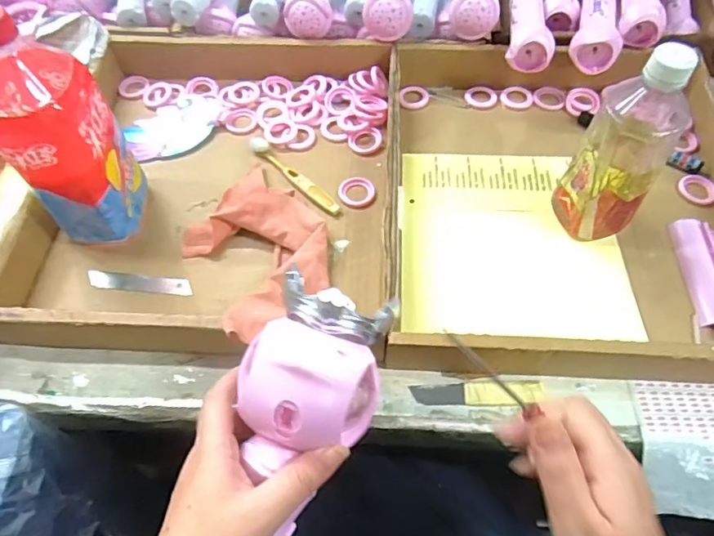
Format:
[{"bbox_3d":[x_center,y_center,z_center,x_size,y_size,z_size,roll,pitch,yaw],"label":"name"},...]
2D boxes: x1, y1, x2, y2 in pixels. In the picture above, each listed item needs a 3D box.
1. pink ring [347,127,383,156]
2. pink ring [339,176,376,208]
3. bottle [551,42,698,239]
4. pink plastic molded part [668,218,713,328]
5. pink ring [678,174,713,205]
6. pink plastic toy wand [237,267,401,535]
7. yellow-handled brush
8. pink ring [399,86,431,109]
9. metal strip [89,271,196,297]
[{"bbox_3d":[0.009,-0.142,0.590,0.039,0.005,0.038,-1,59,1],"label":"pink ring"},{"bbox_3d":[0.000,-0.079,0.553,0.038,0.006,0.037,-1,59,1],"label":"pink ring"},{"bbox_3d":[0.234,-0.103,0.458,0.071,0.186,0.079,33,65,19],"label":"bottle"},{"bbox_3d":[0.323,0.005,0.490,0.026,0.014,0.124,1,59,2],"label":"pink plastic molded part"},{"bbox_3d":[0.356,-0.083,0.547,0.035,0.004,0.039,-6,59,-2],"label":"pink ring"},{"bbox_3d":[-0.055,0.162,0.308,0.074,0.054,0.309,17,89,11],"label":"pink plastic toy wand"},{"bbox_3d":[-0.068,-0.100,0.566,0.018,0.011,0.138,-39,65,-20],"label":"yellow-handled brush"},{"bbox_3d":[0.070,-0.206,0.635,0.037,0.006,0.033,21,62,14],"label":"pink ring"},{"bbox_3d":[-0.207,0.015,0.506,0.103,0.004,0.018,5,71,5],"label":"metal strip"}]

